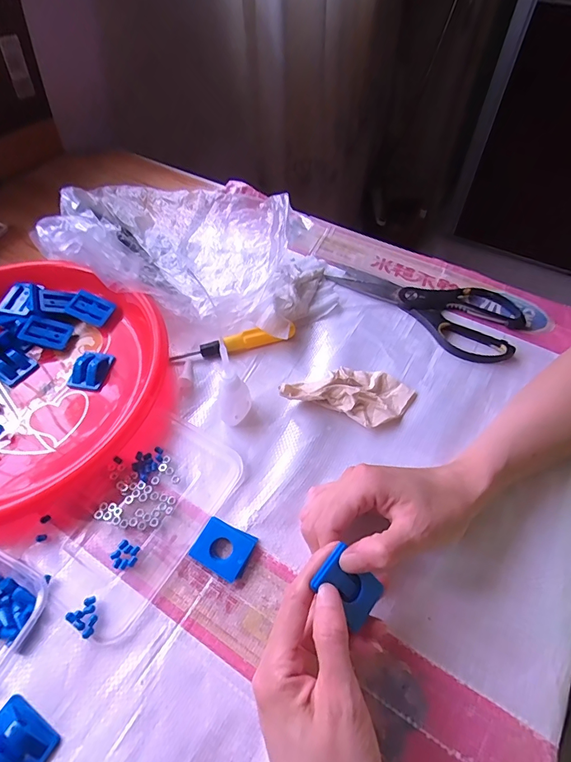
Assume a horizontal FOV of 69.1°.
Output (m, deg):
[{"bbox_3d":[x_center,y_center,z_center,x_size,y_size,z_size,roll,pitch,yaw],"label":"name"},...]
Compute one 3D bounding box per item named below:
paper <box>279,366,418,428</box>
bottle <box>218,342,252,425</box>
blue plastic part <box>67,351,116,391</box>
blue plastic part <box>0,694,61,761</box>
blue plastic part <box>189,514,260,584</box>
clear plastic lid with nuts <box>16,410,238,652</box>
[{"bbox_3d":[0.061,0.008,0.393,0.115,0.024,0.062,15,56,12],"label":"paper"},{"bbox_3d":[-0.047,0.007,0.363,0.019,0.080,0.032,28,60,20],"label":"bottle"},{"bbox_3d":[-0.196,-0.012,0.416,0.030,0.015,0.043,7,55,6],"label":"blue plastic part"},{"bbox_3d":[-0.171,0.225,0.258,0.046,0.016,0.033,25,59,18],"label":"blue plastic part"},{"bbox_3d":[-0.048,0.130,0.323,0.042,0.010,0.036,23,58,17],"label":"blue plastic part"},{"bbox_3d":[-0.119,0.106,0.341,0.109,0.010,0.166,30,61,21],"label":"clear plastic lid with nuts"}]

